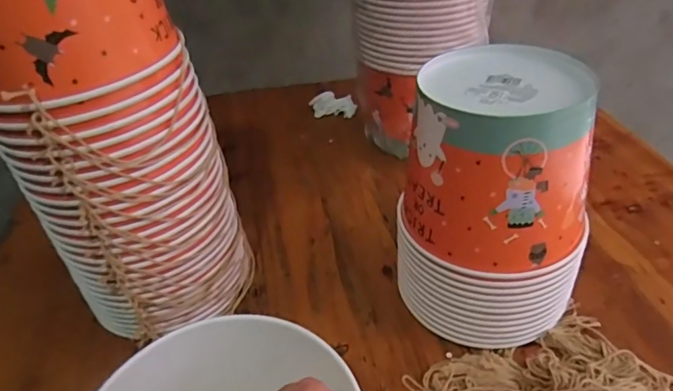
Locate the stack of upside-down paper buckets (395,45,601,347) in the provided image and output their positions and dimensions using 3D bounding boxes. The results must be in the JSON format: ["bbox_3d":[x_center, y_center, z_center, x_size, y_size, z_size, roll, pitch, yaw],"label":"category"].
[{"bbox_3d":[0.137,0.008,0.433,0.150,0.227,0.130,14,43,23],"label":"stack of upside-down paper buckets"}]

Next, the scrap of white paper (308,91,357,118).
[{"bbox_3d":[-0.005,-0.148,0.811,0.074,0.029,0.033,0,39,8],"label":"scrap of white paper"}]

